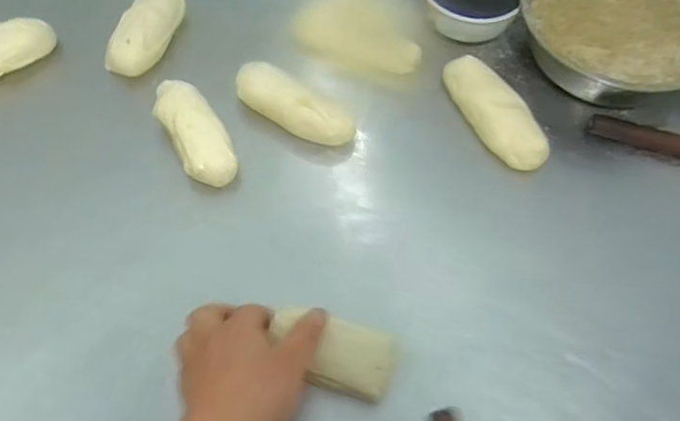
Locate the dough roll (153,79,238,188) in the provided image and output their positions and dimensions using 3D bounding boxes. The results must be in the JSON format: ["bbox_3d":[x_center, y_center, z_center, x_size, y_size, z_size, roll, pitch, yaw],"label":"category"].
[{"bbox_3d":[-0.140,-0.073,0.591,0.048,0.043,0.121,-27,65,-15],"label":"dough roll"}]

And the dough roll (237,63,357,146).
[{"bbox_3d":[-0.049,-0.102,0.606,0.133,0.038,0.040,31,65,16],"label":"dough roll"}]

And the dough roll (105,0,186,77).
[{"bbox_3d":[-0.205,-0.188,0.663,0.057,0.036,0.116,16,62,9],"label":"dough roll"}]

